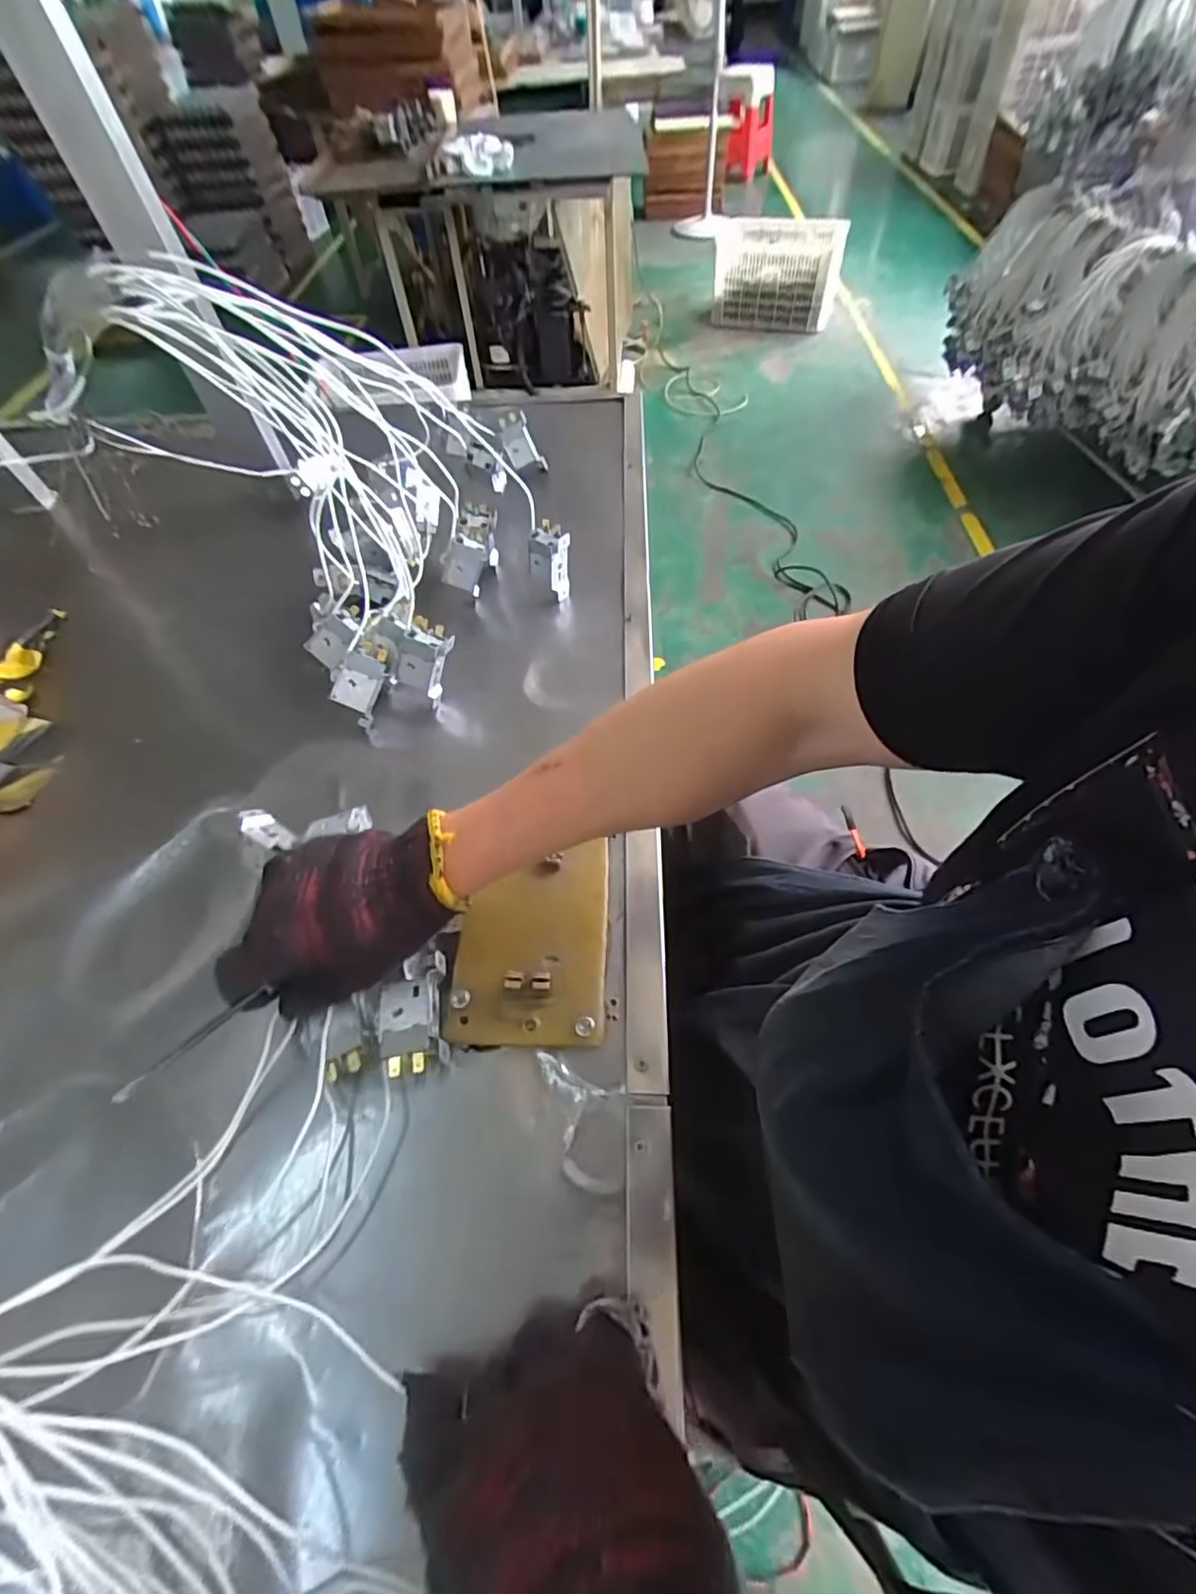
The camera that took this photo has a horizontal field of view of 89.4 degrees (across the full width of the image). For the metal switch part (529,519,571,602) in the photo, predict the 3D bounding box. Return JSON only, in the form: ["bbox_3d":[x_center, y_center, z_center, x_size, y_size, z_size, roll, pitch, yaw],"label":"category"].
[{"bbox_3d":[-0.048,-0.226,0.605,0.033,0.085,0.031,-36,61,-19],"label":"metal switch part"}]

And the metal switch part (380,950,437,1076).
[{"bbox_3d":[-0.115,0.131,0.367,0.033,0.012,0.066,-8,56,-2],"label":"metal switch part"}]

